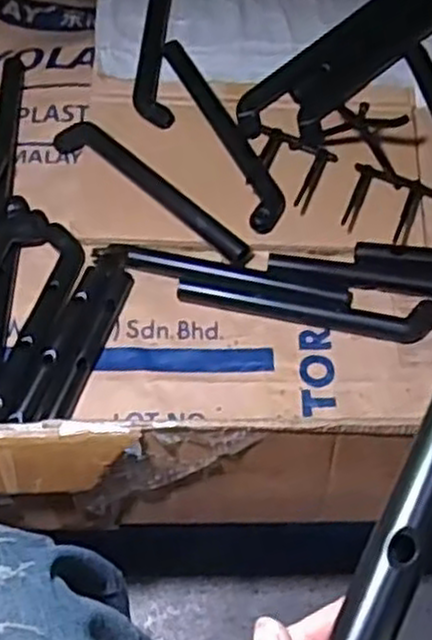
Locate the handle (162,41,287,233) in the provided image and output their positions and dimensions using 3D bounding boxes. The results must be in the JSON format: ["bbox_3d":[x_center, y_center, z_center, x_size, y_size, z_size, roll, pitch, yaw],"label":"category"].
[{"bbox_3d":[0.011,-0.200,0.808,0.044,0.027,0.244,-21,64,-11],"label":"handle"}]

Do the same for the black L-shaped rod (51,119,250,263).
[{"bbox_3d":[-0.063,-0.134,0.777,0.241,0.022,0.035,35,67,17],"label":"black L-shaped rod"}]

